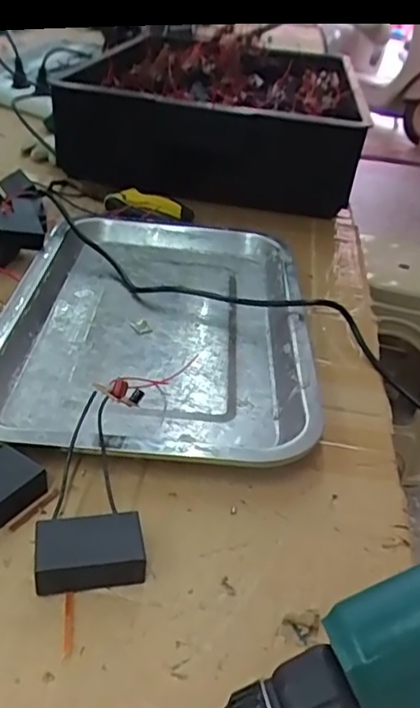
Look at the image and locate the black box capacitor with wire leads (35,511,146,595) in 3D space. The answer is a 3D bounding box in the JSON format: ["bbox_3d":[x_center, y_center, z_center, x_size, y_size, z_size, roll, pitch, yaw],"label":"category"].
[{"bbox_3d":[-0.055,0.091,0.274,0.047,0.018,0.032,-4,37,-15],"label":"black box capacitor with wire leads"}]

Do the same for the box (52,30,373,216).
[{"bbox_3d":[0.018,-0.326,0.785,0.316,0.101,0.437,9,35,3],"label":"box"}]

